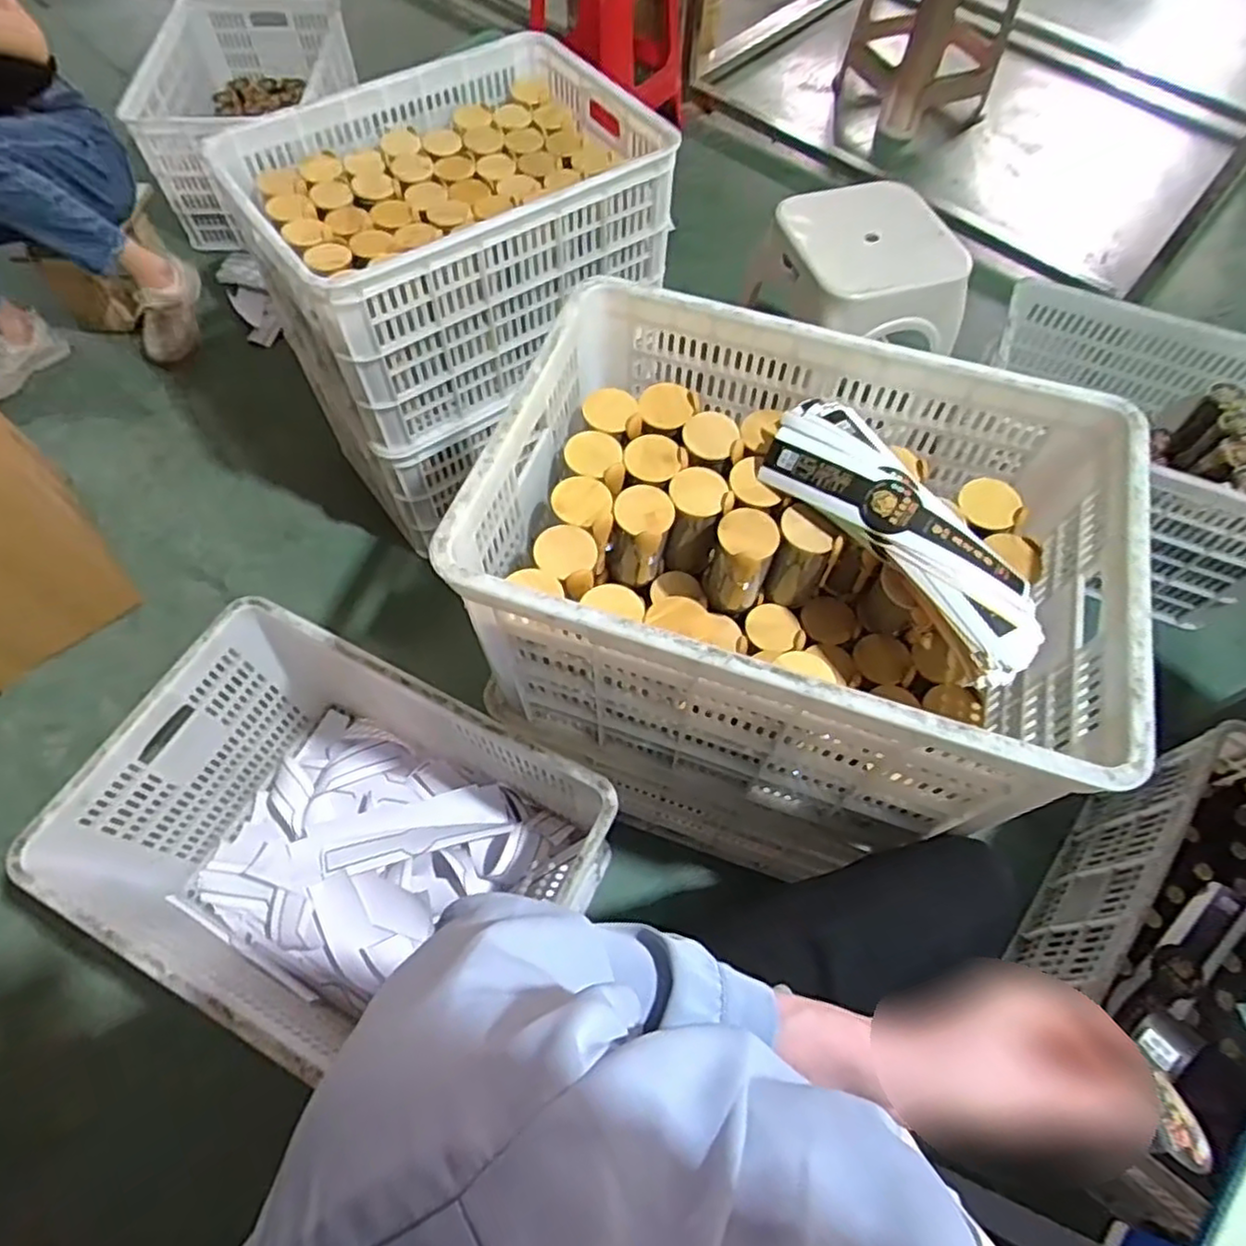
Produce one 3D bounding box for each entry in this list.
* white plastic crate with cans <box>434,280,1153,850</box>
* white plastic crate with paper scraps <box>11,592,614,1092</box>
[{"bbox_3d":[0.182,-0.064,0.834,0.620,0.330,0.444,17,64,8],"label":"white plastic crate with cans"},{"bbox_3d":[-0.376,0.314,1.019,0.635,0.337,0.451,25,65,11],"label":"white plastic crate with paper scraps"}]

